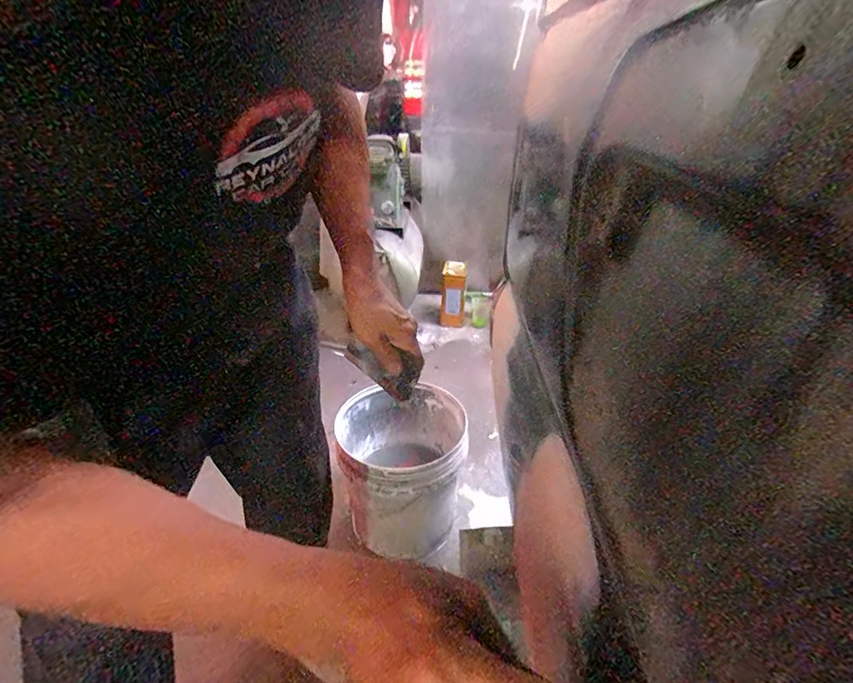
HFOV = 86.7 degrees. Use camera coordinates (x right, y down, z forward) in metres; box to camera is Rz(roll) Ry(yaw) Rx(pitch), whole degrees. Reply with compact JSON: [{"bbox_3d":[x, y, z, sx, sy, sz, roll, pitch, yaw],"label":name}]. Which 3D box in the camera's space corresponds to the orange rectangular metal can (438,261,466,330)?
[{"bbox_3d":[0.116,-0.204,1.975,0.101,0.281,0.076,4,1,5],"label":"orange rectangular metal can"}]

